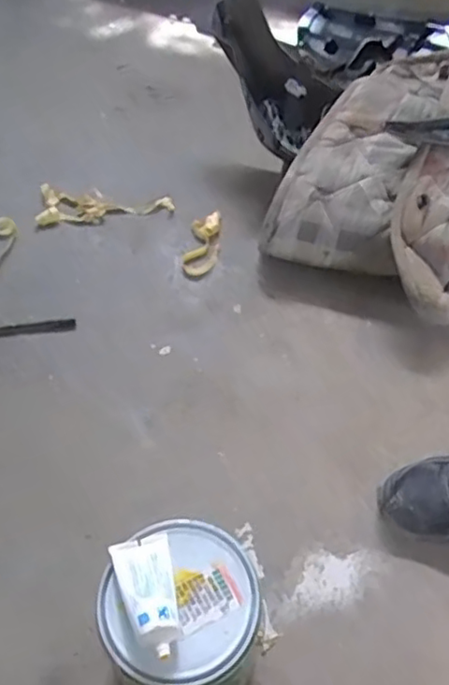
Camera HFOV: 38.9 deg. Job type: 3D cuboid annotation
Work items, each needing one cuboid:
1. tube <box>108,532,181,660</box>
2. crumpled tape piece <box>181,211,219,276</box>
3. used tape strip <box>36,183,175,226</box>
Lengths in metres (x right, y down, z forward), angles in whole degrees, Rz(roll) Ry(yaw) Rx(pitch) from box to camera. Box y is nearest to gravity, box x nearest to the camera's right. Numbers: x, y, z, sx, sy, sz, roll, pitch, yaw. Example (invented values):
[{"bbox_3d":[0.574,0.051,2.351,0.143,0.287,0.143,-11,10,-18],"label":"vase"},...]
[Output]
[{"bbox_3d":[-0.070,0.234,0.599,0.055,0.033,0.116,-13,52,-13],"label":"tube"},{"bbox_3d":[-0.041,-0.186,1.178,0.061,0.020,0.146,6,50,3],"label":"crumpled tape piece"},{"bbox_3d":[-0.233,-0.281,1.249,0.256,0.014,0.111,-5,51,-6],"label":"used tape strip"}]

